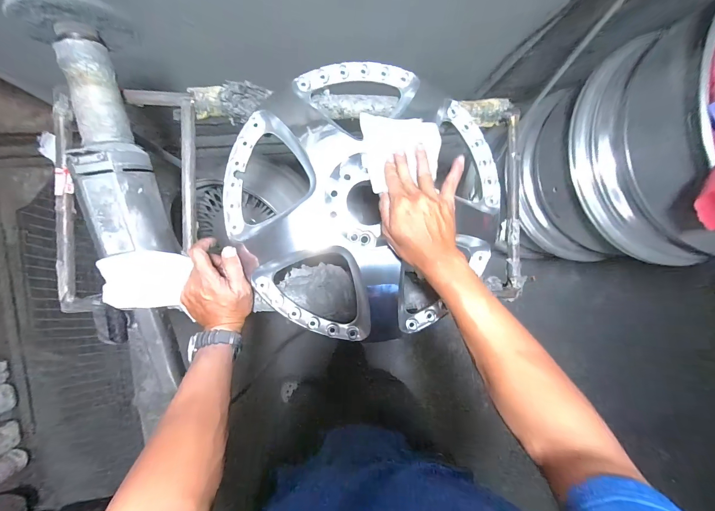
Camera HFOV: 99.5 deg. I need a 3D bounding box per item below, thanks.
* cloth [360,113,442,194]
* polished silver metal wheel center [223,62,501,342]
[{"bbox_3d":[0.065,-0.148,0.422,0.109,0.020,0.099,-12,93,-6],"label":"cloth"},{"bbox_3d":[0.017,-0.080,0.459,0.407,0.057,0.398,0,91,-7],"label":"polished silver metal wheel center"}]

